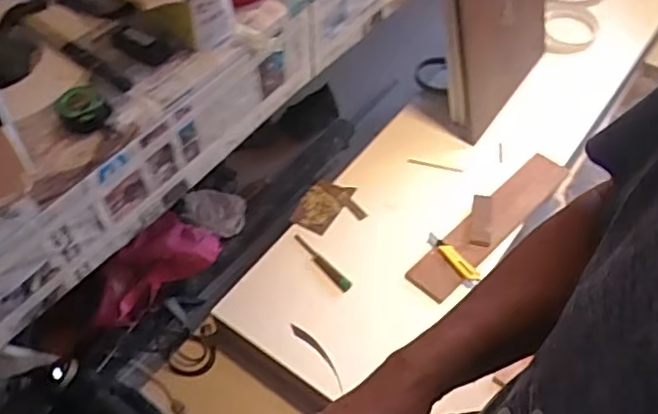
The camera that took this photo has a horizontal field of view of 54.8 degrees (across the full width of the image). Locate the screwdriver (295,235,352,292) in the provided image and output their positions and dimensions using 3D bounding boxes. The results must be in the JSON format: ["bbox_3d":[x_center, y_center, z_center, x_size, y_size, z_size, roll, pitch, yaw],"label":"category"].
[{"bbox_3d":[-0.021,0.144,1.615,0.212,0.028,0.036,38,62,25],"label":"screwdriver"}]

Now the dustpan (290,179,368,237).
[{"bbox_3d":[0.004,0.005,1.718,0.192,0.045,0.178,24,57,18],"label":"dustpan"}]

